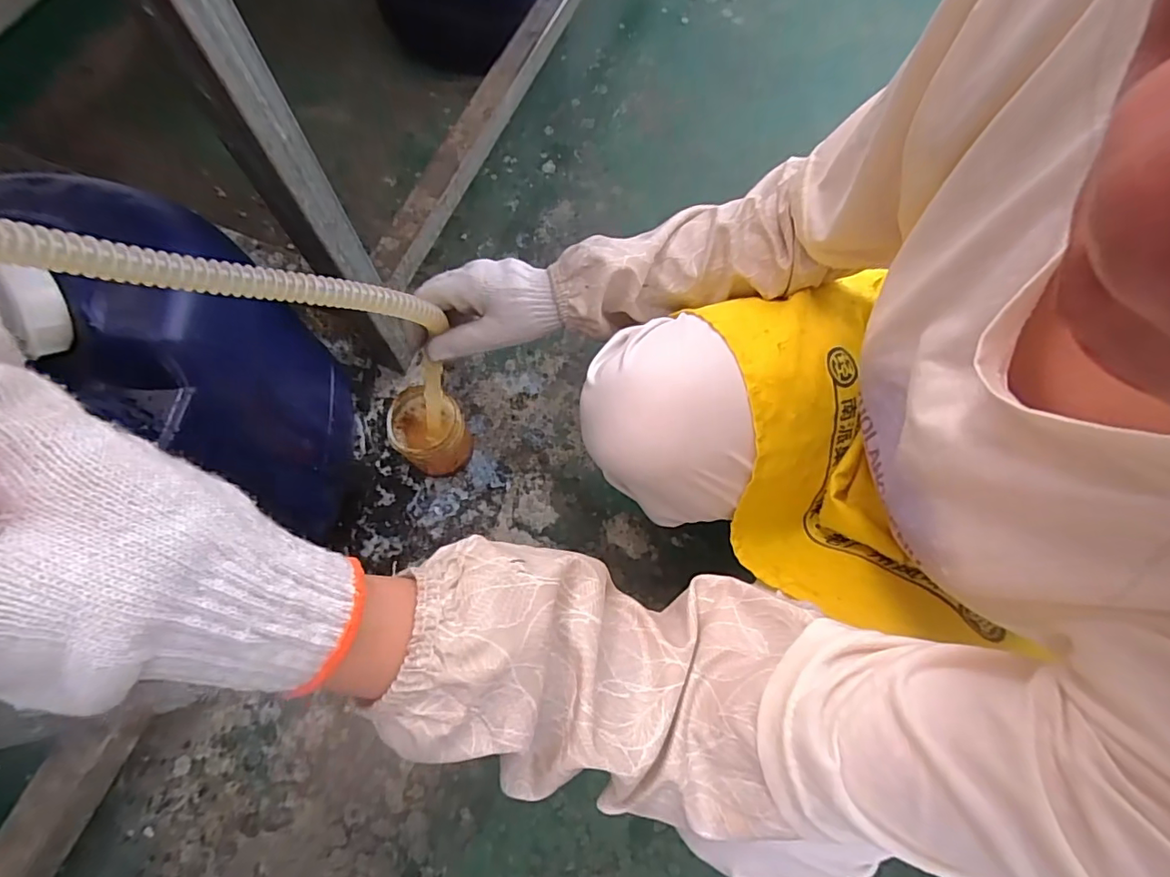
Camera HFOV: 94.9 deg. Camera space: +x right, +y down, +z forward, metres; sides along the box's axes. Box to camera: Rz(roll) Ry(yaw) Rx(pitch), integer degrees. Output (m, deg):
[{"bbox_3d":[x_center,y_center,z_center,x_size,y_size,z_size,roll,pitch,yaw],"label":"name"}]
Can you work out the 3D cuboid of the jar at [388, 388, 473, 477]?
[{"bbox_3d":[-0.187,-0.006,0.659,0.080,0.101,0.086,1,71,-2],"label":"jar"}]

